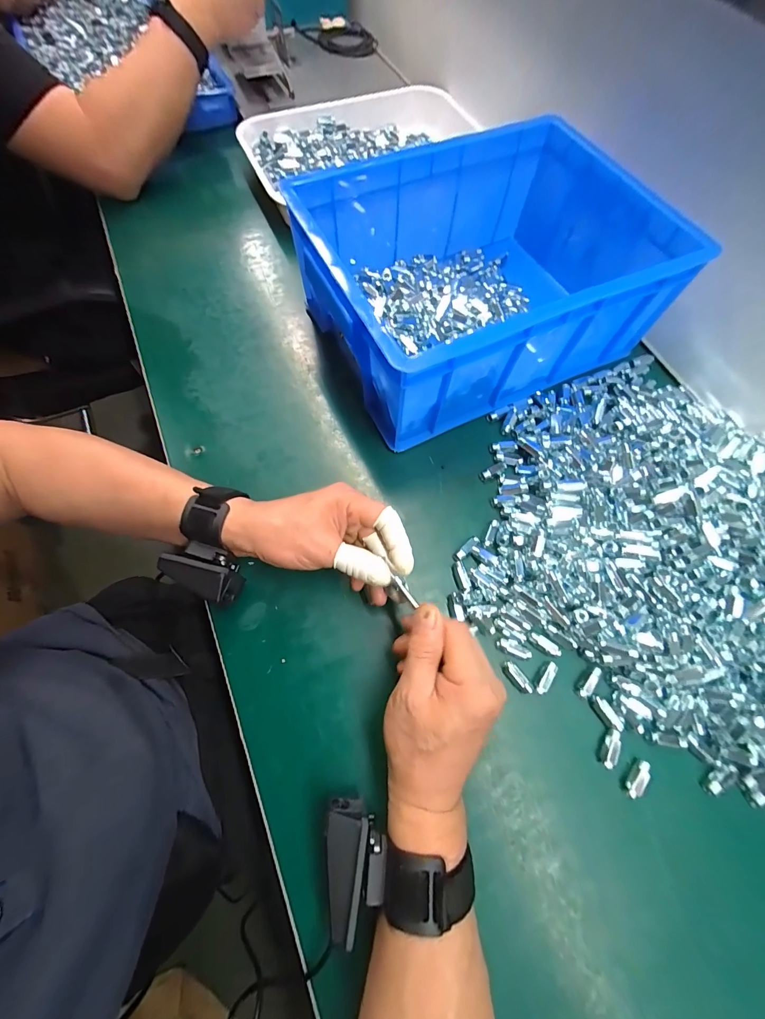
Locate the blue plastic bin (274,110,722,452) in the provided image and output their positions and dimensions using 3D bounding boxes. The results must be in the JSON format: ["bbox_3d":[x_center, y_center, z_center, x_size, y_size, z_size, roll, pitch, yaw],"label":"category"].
[{"bbox_3d":[0.097,-0.266,0.403,0.333,0.125,0.284,-23,71,-10],"label":"blue plastic bin"}]

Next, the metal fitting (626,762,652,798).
[{"bbox_3d":[0.198,0.209,0.284,0.027,0.009,0.010,-42,75,-16],"label":"metal fitting"}]

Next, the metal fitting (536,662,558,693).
[{"bbox_3d":[0.136,0.141,0.307,0.009,0.011,0.027,32,71,11],"label":"metal fitting"}]

